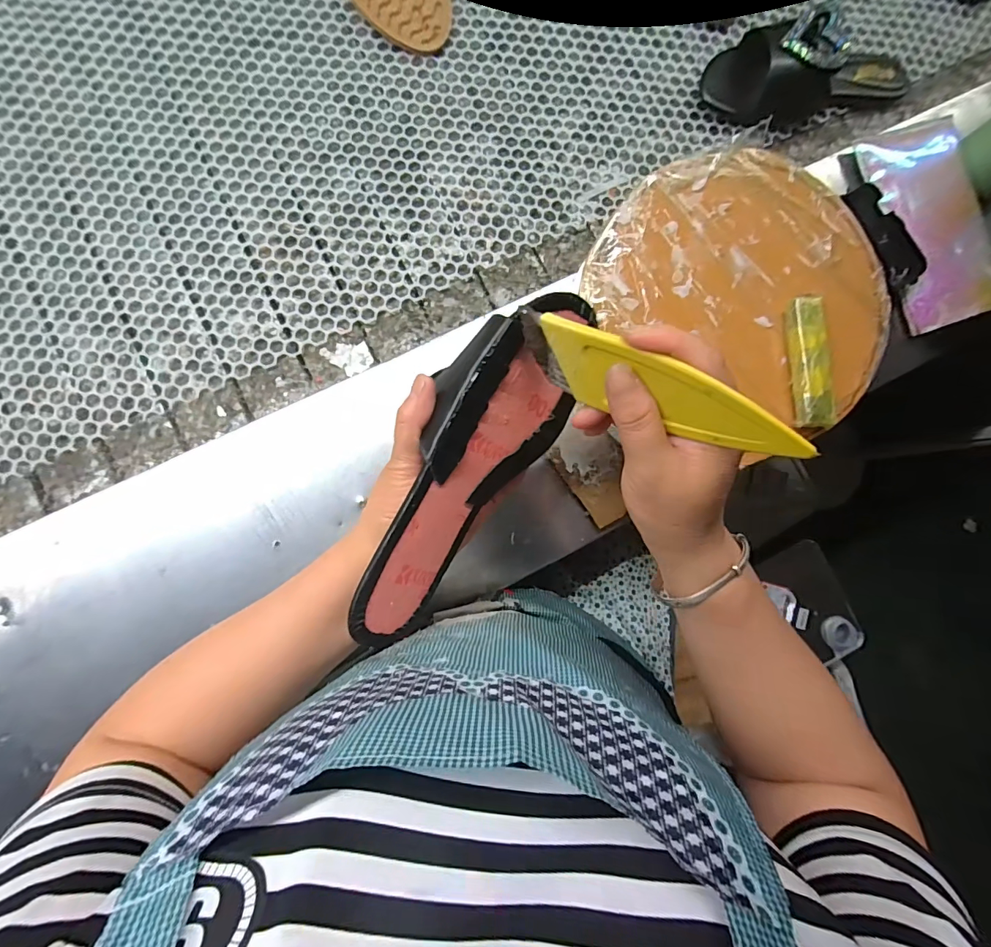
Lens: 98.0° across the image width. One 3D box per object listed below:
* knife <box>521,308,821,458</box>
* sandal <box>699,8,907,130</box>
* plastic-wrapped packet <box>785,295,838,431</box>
[{"bbox_3d":[0.076,-0.043,0.217,0.146,0.046,0.005,28,56,29],"label":"knife"},{"bbox_3d":[0.330,-0.434,0.443,0.211,0.064,0.094,-16,87,-4],"label":"sandal"},{"bbox_3d":[0.250,-0.088,0.340,0.027,0.012,0.102,-4,84,1],"label":"plastic-wrapped packet"}]

